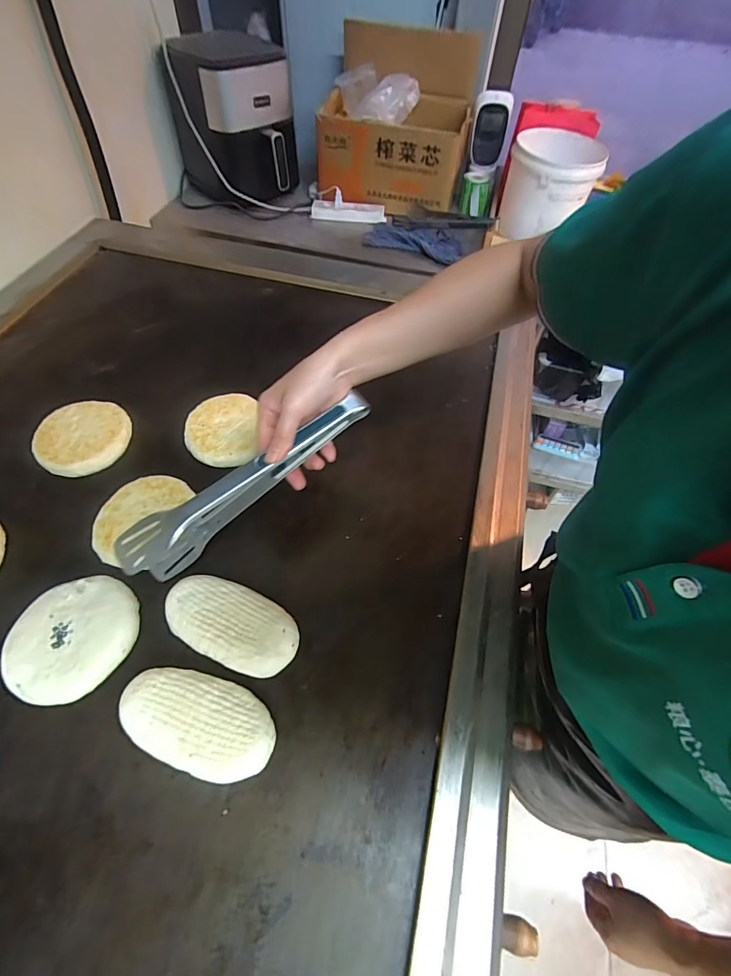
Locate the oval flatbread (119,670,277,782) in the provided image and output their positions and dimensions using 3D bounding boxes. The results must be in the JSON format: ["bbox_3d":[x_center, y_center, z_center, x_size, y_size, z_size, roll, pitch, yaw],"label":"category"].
[{"bbox_3d":[-0.145,0.203,0.371,0.134,0.021,0.071,15,57,8],"label":"oval flatbread"}]

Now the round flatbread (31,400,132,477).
[{"bbox_3d":[-0.358,-0.063,0.545,0.111,0.028,0.107,1,56,-1],"label":"round flatbread"}]

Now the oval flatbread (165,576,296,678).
[{"bbox_3d":[-0.130,0.132,0.417,0.132,0.021,0.070,22,58,12],"label":"oval flatbread"}]

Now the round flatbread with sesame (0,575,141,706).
[{"bbox_3d":[-0.277,0.143,0.408,0.104,0.024,0.116,33,61,19],"label":"round flatbread with sesame"}]

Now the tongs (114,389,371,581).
[{"bbox_3d":[-0.115,-0.002,0.429,0.280,0.062,0.034,-36,63,-3],"label":"tongs"}]

